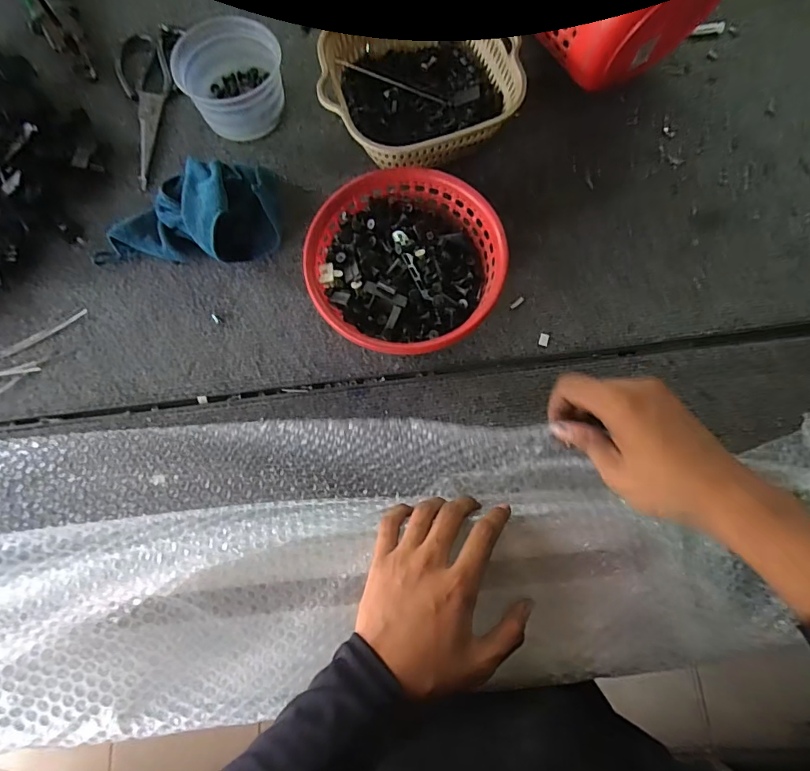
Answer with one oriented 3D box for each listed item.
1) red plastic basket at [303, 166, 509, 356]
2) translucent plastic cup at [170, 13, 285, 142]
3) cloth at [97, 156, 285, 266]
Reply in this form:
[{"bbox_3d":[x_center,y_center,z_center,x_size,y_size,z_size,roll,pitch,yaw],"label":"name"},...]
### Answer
[{"bbox_3d":[0.001,-0.119,0.496,0.186,0.067,0.186,0,77,1],"label":"red plastic basket"},{"bbox_3d":[-0.198,-0.353,0.549,0.106,0.078,0.097,0,77,1],"label":"translucent plastic cup"},{"bbox_3d":[-0.238,-0.181,0.518,0.203,0.057,0.100,-7,77,0],"label":"cloth"}]

